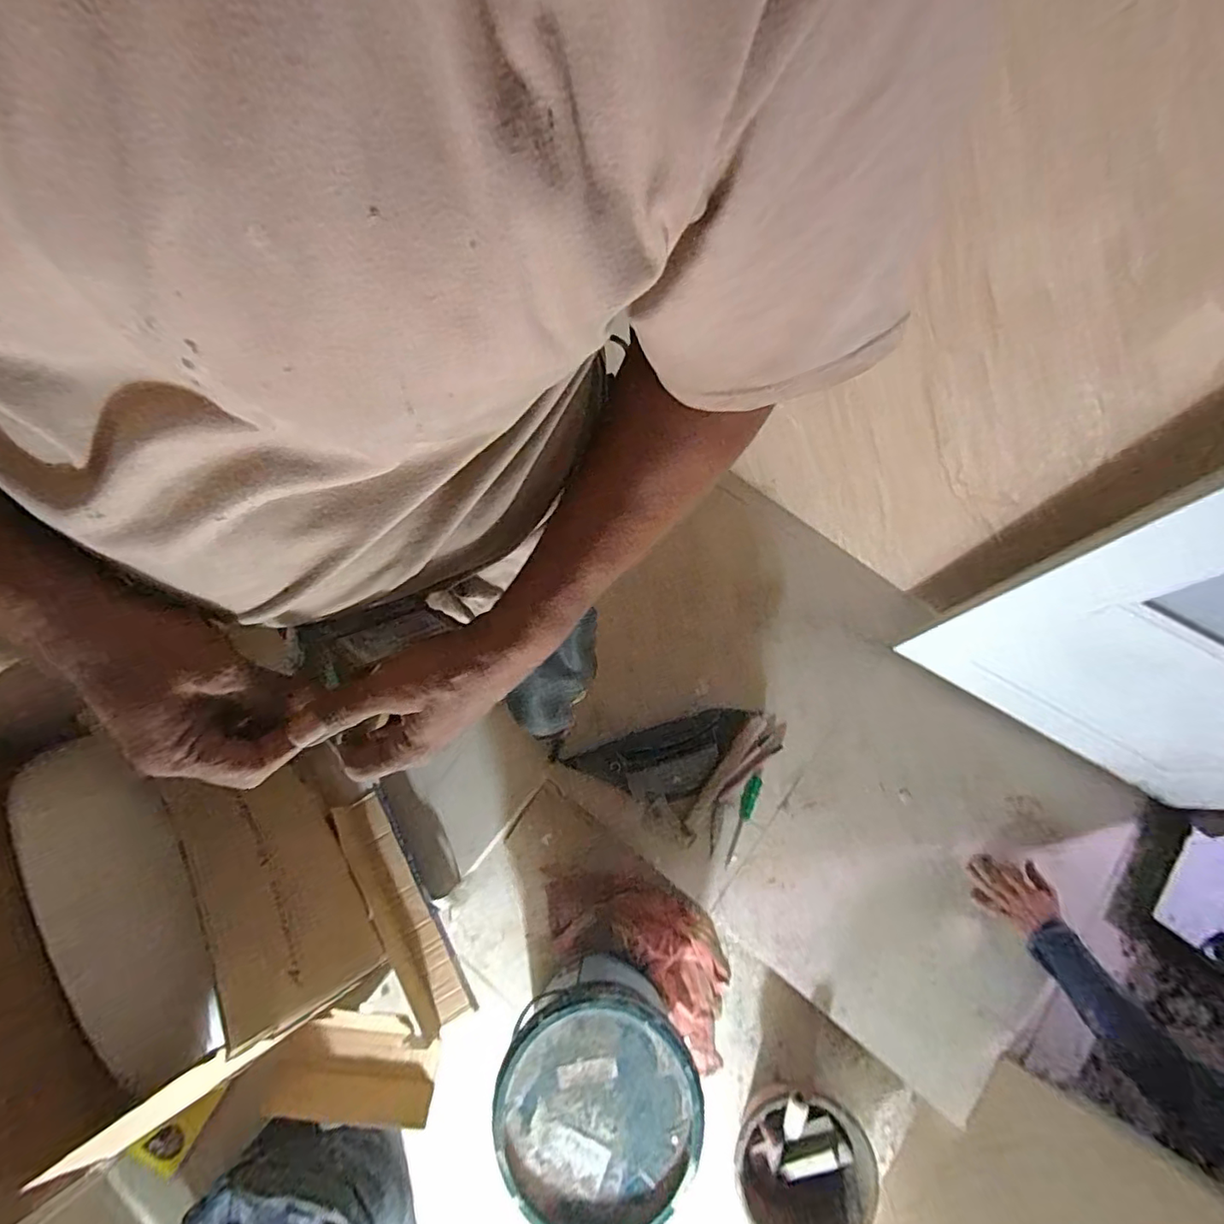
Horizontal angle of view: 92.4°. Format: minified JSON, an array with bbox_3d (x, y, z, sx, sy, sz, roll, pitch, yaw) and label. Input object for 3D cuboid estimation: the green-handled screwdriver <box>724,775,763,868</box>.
[{"bbox_3d":[0.268,0.423,1.183,0.034,0.026,0.181,17,73,5],"label":"green-handled screwdriver"}]

